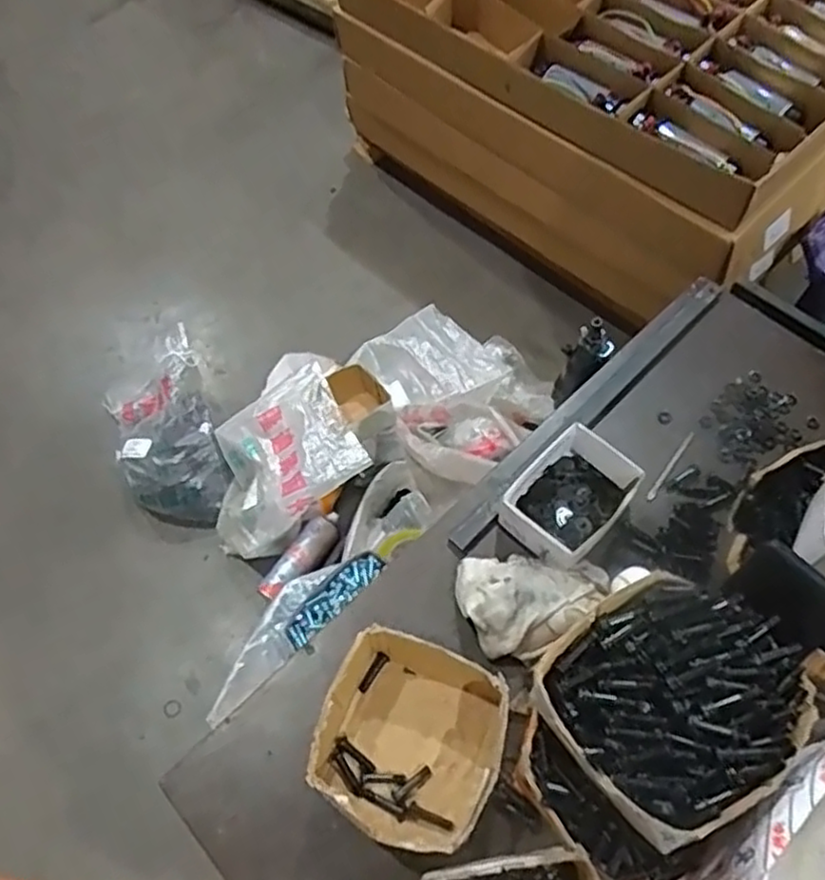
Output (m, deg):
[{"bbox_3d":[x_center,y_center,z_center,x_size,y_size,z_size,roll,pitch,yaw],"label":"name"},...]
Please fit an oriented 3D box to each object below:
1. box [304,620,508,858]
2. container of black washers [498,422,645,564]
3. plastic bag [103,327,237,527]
[{"bbox_3d":[-0.003,0.249,0.597,0.152,0.081,0.155,22,65,15],"label":"box"},{"bbox_3d":[0.157,0.057,0.696,0.099,0.050,0.127,40,71,22],"label":"container of black washers"},{"bbox_3d":[-0.508,-0.017,1.431,0.234,0.210,0.384,-18,62,-6],"label":"plastic bag"}]

